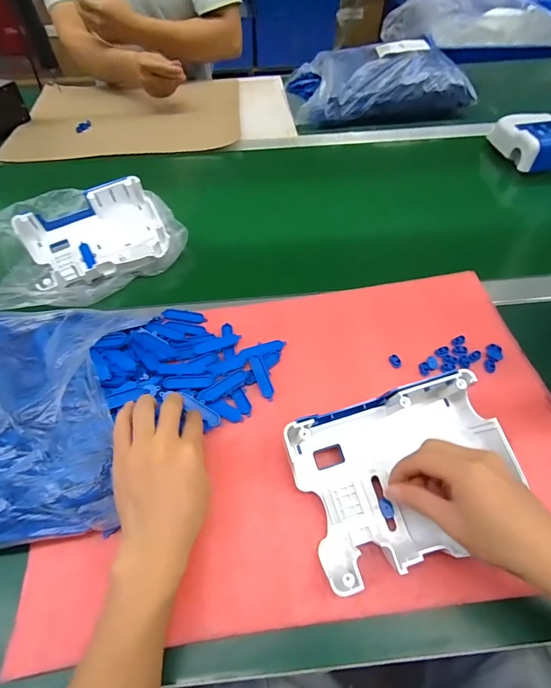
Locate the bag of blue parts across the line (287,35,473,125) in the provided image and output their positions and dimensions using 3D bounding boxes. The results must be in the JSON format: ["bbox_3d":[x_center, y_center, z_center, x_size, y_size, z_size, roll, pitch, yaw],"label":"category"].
[{"bbox_3d":[0.224,-0.573,0.851,0.382,0.100,0.227,-1,54,1],"label":"bag of blue parts across the line"}]

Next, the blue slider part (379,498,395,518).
[{"bbox_3d":[0.098,0.145,0.342,0.012,0.005,0.016,-13,55,-8],"label":"blue slider part"}]

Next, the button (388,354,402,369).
[{"bbox_3d":[0.138,0.020,0.445,0.012,0.005,0.016,-11,55,-6],"label":"button"}]

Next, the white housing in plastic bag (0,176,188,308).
[{"bbox_3d":[-0.277,-0.154,0.553,0.268,0.051,0.204,-21,56,-13],"label":"white housing in plastic bag"}]

